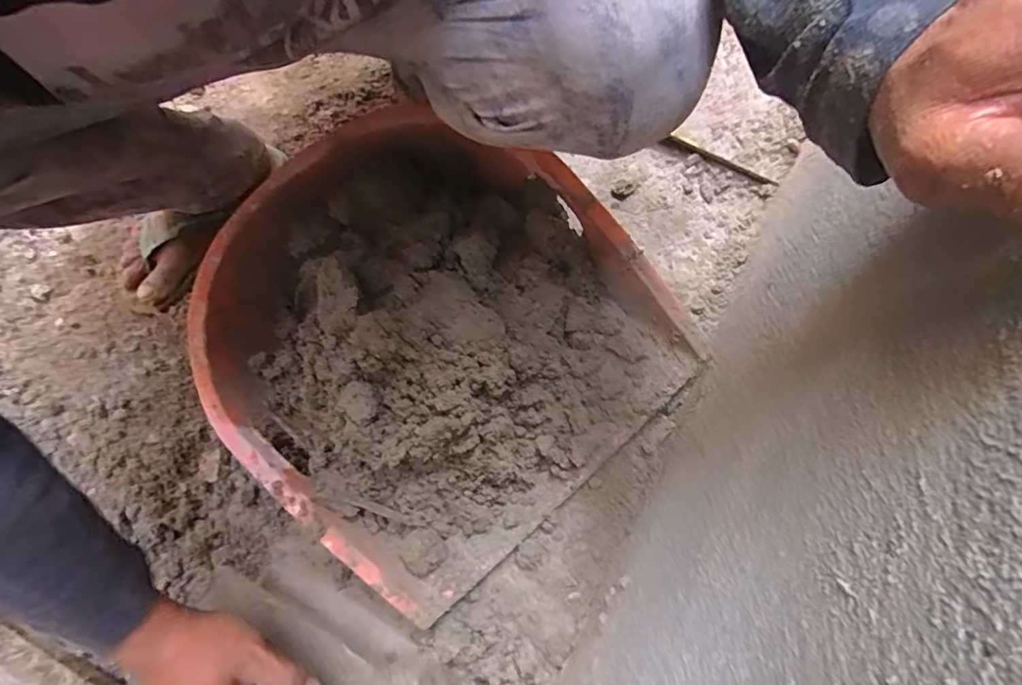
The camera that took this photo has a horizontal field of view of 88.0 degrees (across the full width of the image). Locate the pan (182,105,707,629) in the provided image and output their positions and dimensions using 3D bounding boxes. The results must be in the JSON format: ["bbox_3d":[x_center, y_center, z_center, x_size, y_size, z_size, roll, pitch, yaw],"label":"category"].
[{"bbox_3d":[-0.083,-0.006,0.534,0.401,0.139,0.410,-40,75,-11],"label":"pan"}]

